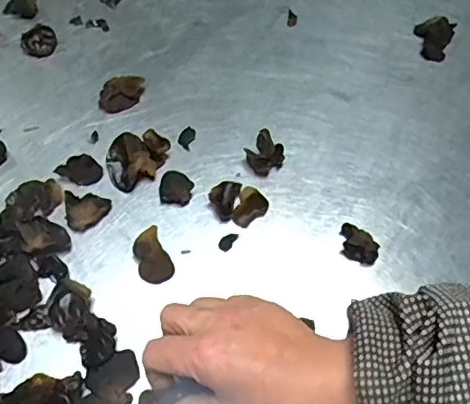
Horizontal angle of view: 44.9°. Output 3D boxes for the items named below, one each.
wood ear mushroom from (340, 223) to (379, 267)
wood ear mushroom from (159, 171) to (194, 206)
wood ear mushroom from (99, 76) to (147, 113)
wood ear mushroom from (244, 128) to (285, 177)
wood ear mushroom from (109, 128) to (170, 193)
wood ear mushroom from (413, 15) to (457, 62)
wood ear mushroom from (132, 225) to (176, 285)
[{"bbox_3d":[0.096,0.033,0.444,0.034,0.016,0.020,33,66,15],"label":"wood ear mushroom"},{"bbox_3d":[-0.049,-0.012,0.473,0.027,0.007,0.029,1,62,-1],"label":"wood ear mushroom"},{"bbox_3d":[-0.102,-0.097,0.512,0.041,0.013,0.030,-7,63,-6],"label":"wood ear mushroom"},{"bbox_3d":[0.026,-0.041,0.480,0.027,0.025,0.028,-38,70,-19],"label":"wood ear mushroom"},{"bbox_3d":[-0.080,-0.036,0.470,0.051,0.030,0.041,-9,63,-6],"label":"wood ear mushroom"},{"bbox_3d":[0.194,-0.163,0.549,0.037,0.026,0.043,16,63,7],"label":"wood ear mushroom"},{"bbox_3d":[-0.065,0.042,0.441,0.025,0.011,0.041,-22,65,-13],"label":"wood ear mushroom"}]

